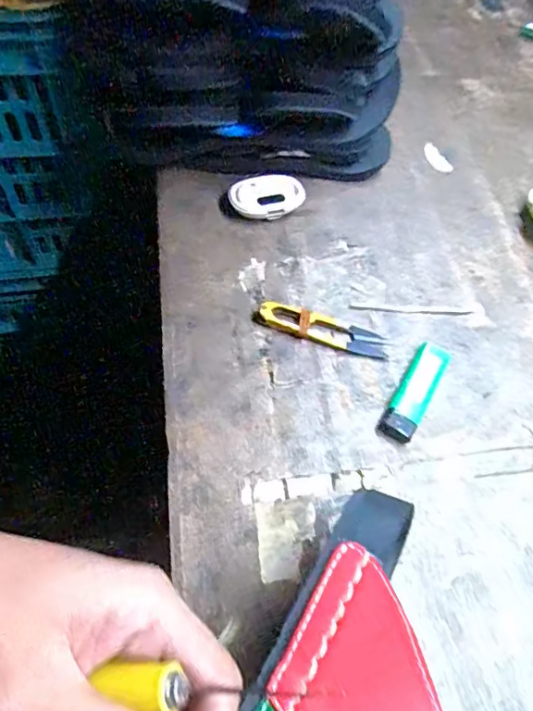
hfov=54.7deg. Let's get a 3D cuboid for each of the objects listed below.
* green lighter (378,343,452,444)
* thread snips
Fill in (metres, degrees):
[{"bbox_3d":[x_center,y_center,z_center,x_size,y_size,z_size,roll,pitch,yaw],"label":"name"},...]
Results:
[{"bbox_3d":[0.108,0.024,0.368,0.023,0.011,0.084,31,62,11],"label":"green lighter"},{"bbox_3d":[0.042,-0.021,0.385,0.100,0.012,0.024,17,61,3],"label":"thread snips"}]

